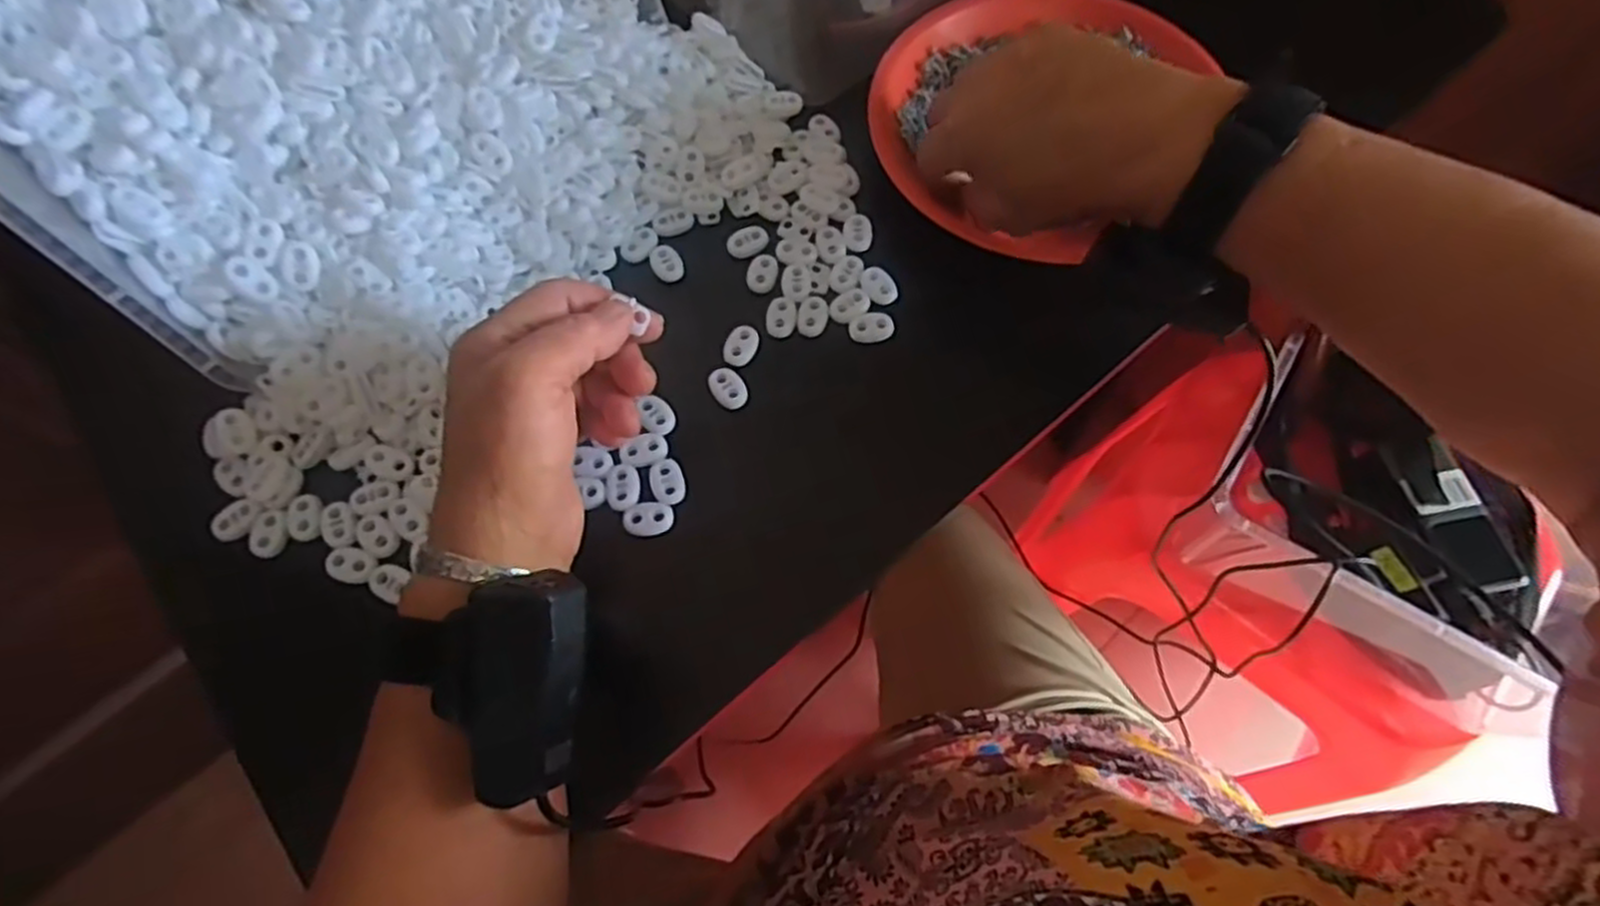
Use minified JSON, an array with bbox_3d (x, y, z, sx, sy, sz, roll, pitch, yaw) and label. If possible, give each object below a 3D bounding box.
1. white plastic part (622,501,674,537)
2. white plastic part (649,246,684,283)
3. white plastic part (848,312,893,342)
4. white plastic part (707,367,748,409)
[{"bbox_3d":[-0.069,0.030,0.352,0.022,0.004,0.016,-17,69,-6],"label":"white plastic part"},{"bbox_3d":[-0.071,-0.101,0.408,0.016,0.004,0.023,-18,69,-6],"label":"white plastic part"},{"bbox_3d":[0.036,-0.065,0.388,0.022,0.004,0.015,-14,68,-5],"label":"white plastic part"},{"bbox_3d":[-0.036,-0.032,0.379,0.016,0.005,0.022,-29,70,-11],"label":"white plastic part"}]

